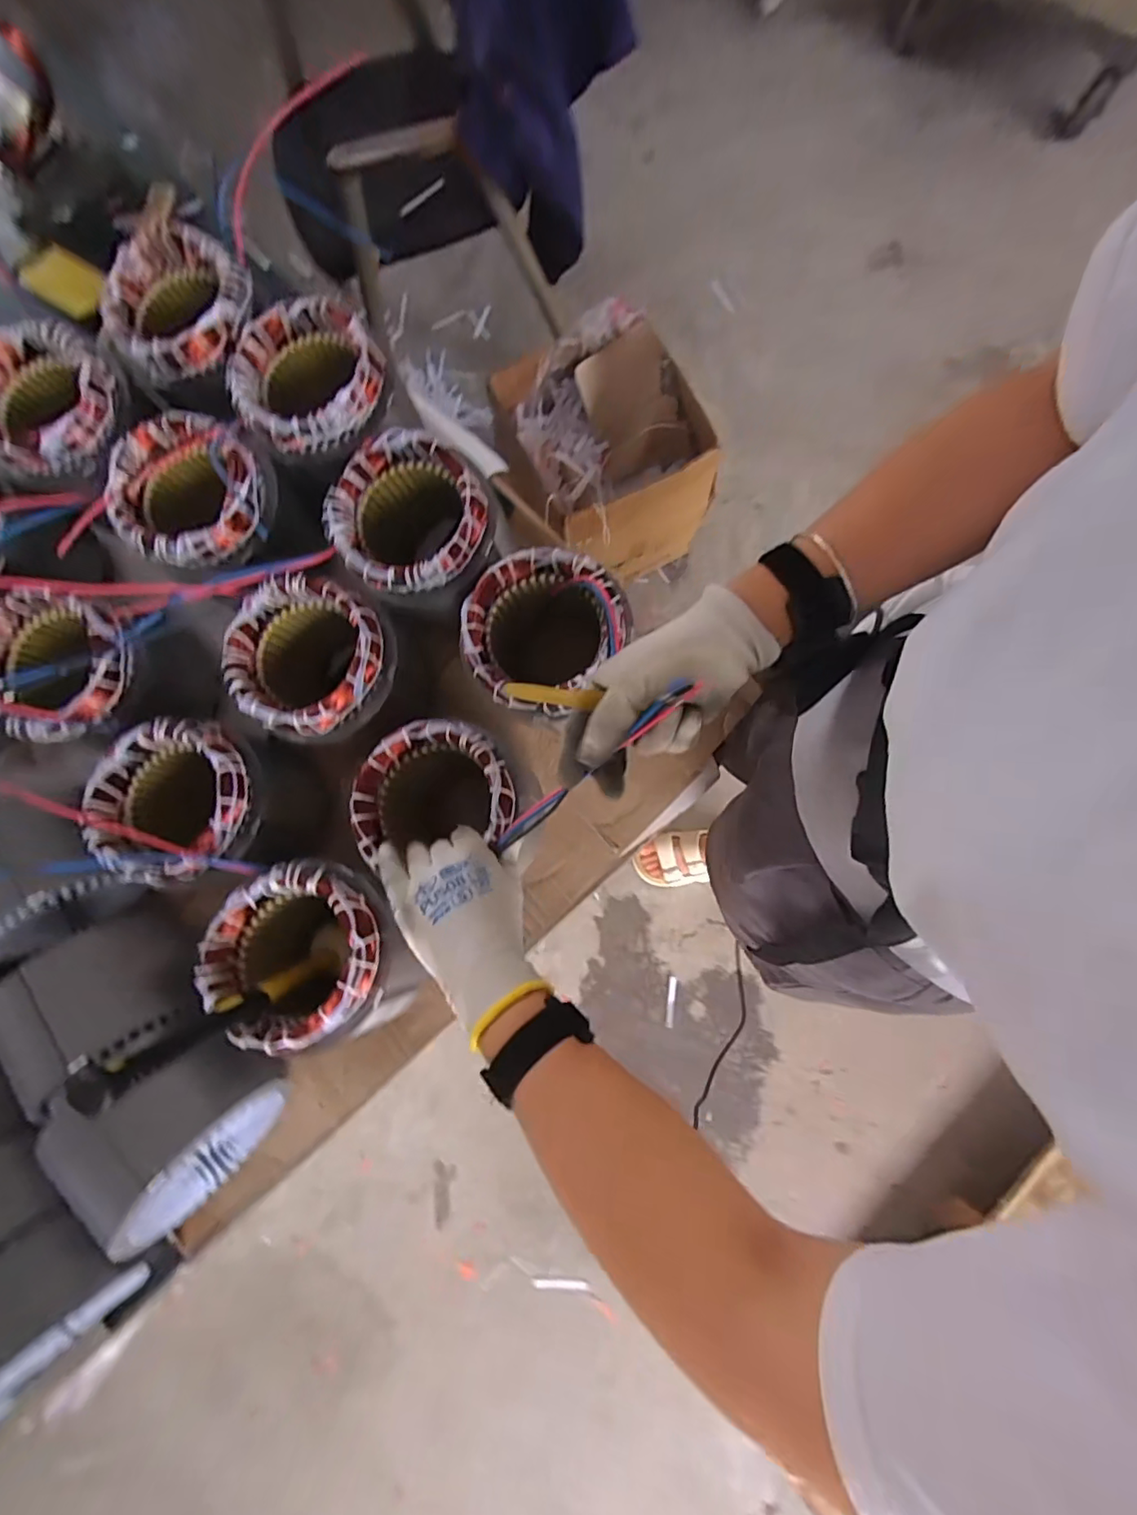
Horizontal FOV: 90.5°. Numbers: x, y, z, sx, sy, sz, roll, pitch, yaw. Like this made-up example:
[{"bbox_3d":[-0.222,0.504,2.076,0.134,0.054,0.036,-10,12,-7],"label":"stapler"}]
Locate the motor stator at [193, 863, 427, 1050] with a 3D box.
[{"bbox_3d":[-0.219,0.177,0.517,0.152,0.151,0.146,0,80,1],"label":"motor stator"}]

